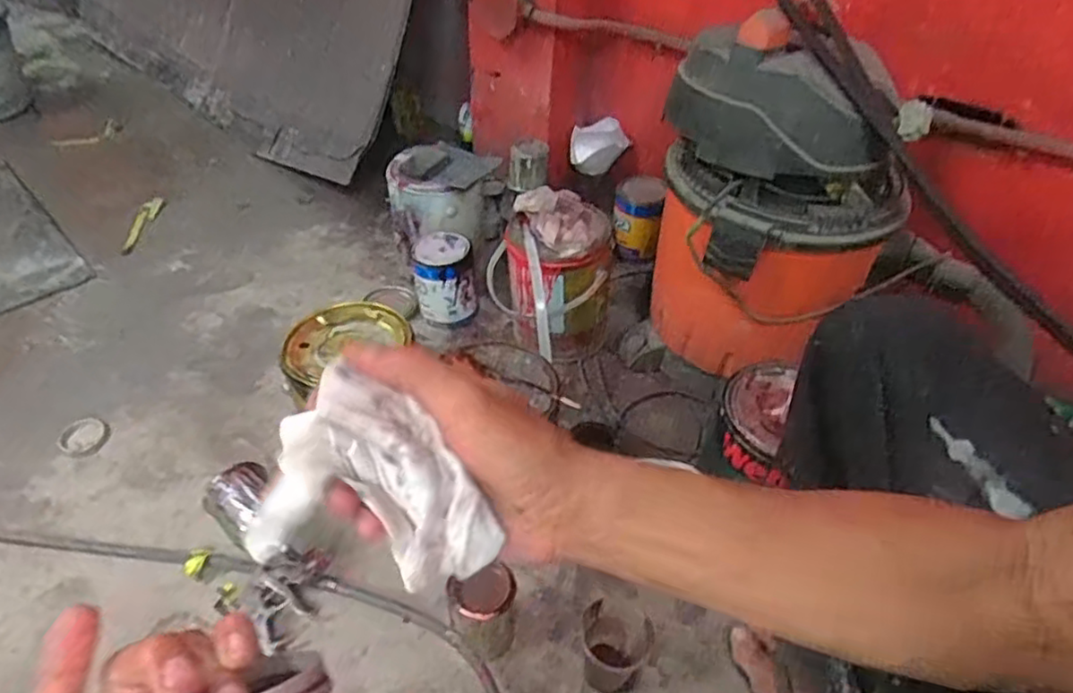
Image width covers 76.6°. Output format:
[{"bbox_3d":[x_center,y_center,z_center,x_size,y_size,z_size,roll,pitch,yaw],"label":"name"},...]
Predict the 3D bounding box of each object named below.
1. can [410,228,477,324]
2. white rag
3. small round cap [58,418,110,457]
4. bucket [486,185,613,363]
[{"bbox_3d":[-0.159,-0.112,1.183,0.103,0.141,0.109,-6,44,-7],"label":"can"},{"bbox_3d":[-0.073,0.070,0.314,0.100,0.074,0.074,19,47,18],"label":"white rag"},{"bbox_3d":[-0.652,0.127,0.977,0.070,0.011,0.062,32,52,29],"label":"small round cap"},{"bbox_3d":[0.025,-0.109,1.070,0.189,0.228,0.167,-3,43,-7],"label":"bucket"}]

